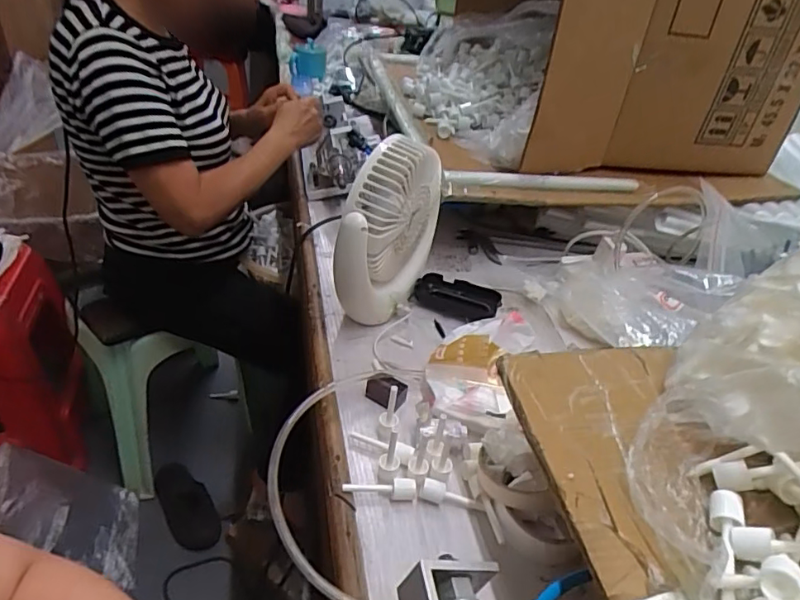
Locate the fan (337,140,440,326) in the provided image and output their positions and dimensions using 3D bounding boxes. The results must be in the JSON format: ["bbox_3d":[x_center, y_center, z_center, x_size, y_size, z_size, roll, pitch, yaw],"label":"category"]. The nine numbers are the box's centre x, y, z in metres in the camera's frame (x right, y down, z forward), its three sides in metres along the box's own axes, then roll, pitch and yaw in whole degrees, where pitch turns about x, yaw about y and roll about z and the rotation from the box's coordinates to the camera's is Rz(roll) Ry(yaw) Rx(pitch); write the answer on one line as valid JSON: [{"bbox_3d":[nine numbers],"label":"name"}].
[{"bbox_3d":[-0.015,-0.085,0.652,0.075,0.207,0.179,18,38,14],"label":"fan"}]

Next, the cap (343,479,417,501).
[{"bbox_3d":[-0.018,0.169,0.485,0.064,0.015,0.015,3,37,-6],"label":"cap"}]

